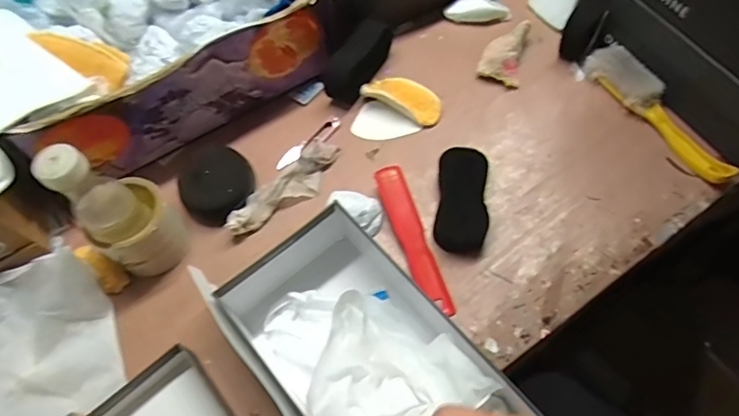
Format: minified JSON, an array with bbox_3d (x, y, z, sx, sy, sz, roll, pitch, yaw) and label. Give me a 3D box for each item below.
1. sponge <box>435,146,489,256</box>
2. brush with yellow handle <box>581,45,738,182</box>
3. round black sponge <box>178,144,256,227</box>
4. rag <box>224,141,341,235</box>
[{"bbox_3d":[0.113,-0.010,0.590,0.057,0.029,0.128,4,63,5],"label":"sponge"},{"bbox_3d":[0.372,-0.127,0.628,0.045,0.032,0.232,-26,64,-10],"label":"brush with yellow handle"},{"bbox_3d":[-0.187,-0.028,0.601,0.089,0.036,0.085,-1,62,2],"label":"round black sponge"},{"bbox_3d":[-0.105,-0.026,0.612,0.052,0.025,0.168,40,71,21],"label":"rag"}]

